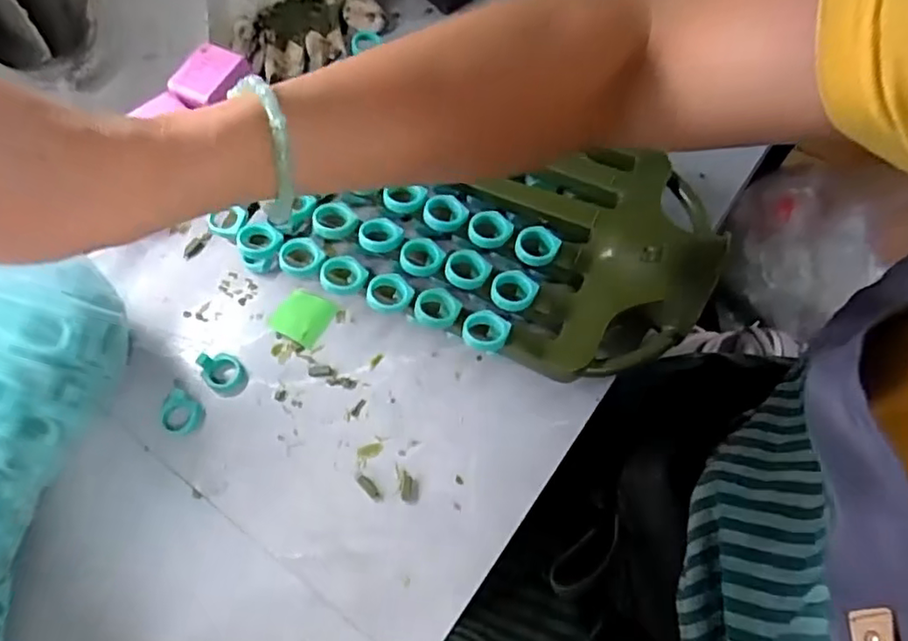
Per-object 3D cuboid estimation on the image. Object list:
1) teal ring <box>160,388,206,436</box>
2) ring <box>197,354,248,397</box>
[{"bbox_3d":[-0.183,0.063,0.416,0.024,0.018,0.026,1,64,-1],"label":"teal ring"},{"bbox_3d":[-0.160,0.036,0.427,0.026,0.019,0.030,-33,69,-16],"label":"ring"}]

